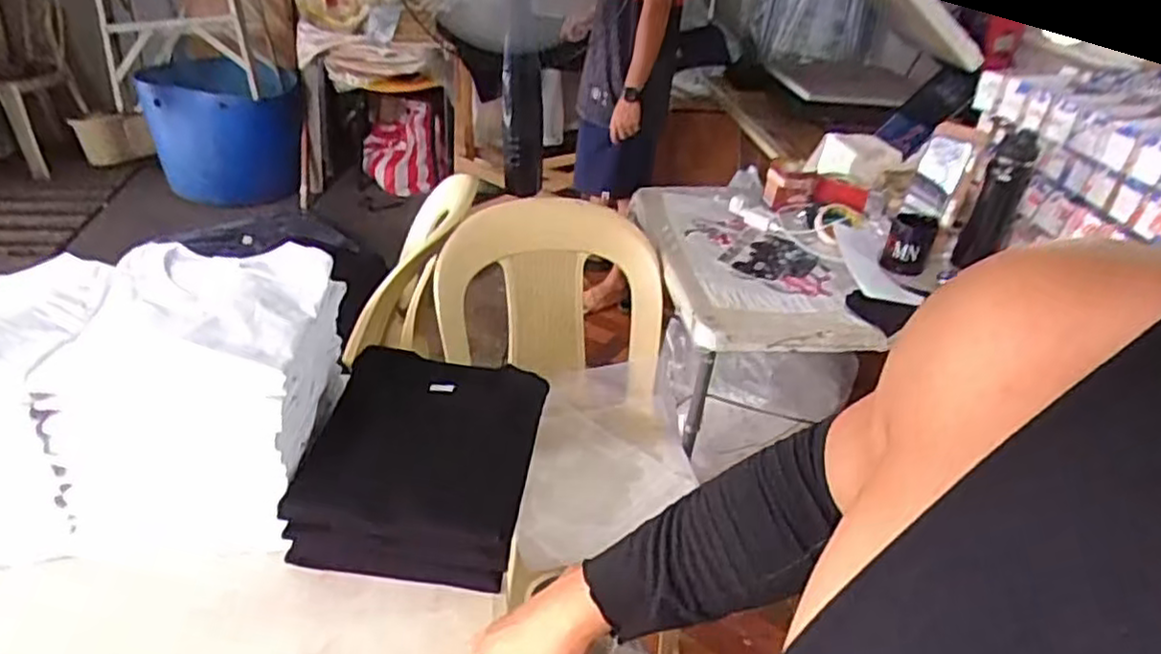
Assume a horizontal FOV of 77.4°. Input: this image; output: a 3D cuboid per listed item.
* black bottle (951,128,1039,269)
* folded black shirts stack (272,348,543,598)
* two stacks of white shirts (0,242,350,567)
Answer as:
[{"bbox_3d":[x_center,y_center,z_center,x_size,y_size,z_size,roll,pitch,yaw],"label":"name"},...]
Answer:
[{"bbox_3d":[0.784,-0.235,1.368,0.074,0.263,0.076,23,38,25],"label":"black bottle"},{"bbox_3d":[-0.164,0.140,0.800,0.226,0.102,0.273,8,33,2],"label":"folded black shirts stack"},{"bbox_3d":[-0.479,0.064,0.745,0.408,0.208,0.253,-1,34,-11],"label":"two stacks of white shirts"}]

